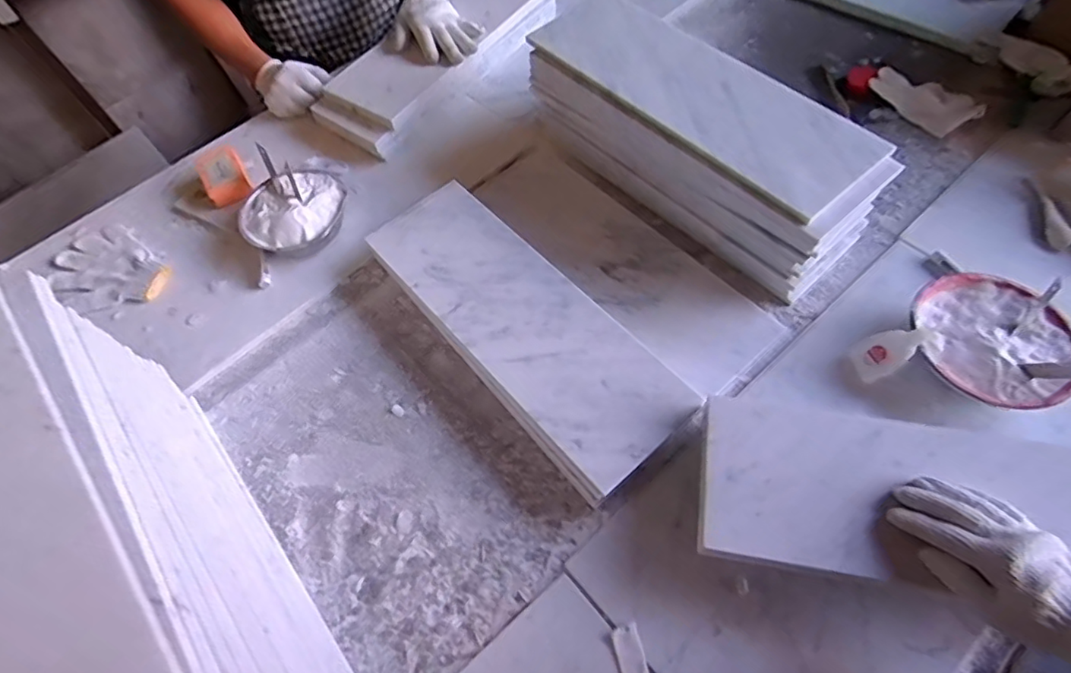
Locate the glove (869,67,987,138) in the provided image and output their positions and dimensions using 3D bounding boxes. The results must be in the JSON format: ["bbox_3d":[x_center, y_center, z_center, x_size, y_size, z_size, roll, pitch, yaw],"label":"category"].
[{"bbox_3d":[0.580,-0.357,0.858,0.075,0.015,0.152,-45,67,-4],"label":"glove"}]

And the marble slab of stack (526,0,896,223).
[{"bbox_3d":[0.192,-0.325,0.727,0.168,0.028,0.490,-38,65,-14],"label":"marble slab of stack"}]

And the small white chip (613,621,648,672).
[{"bbox_3d":[0.091,0.307,0.545,0.026,0.004,0.055,-13,61,-1],"label":"small white chip"}]

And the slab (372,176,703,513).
[{"bbox_3d":[-0.023,-0.025,0.699,0.159,0.024,0.452,-39,65,-14],"label":"slab"}]

